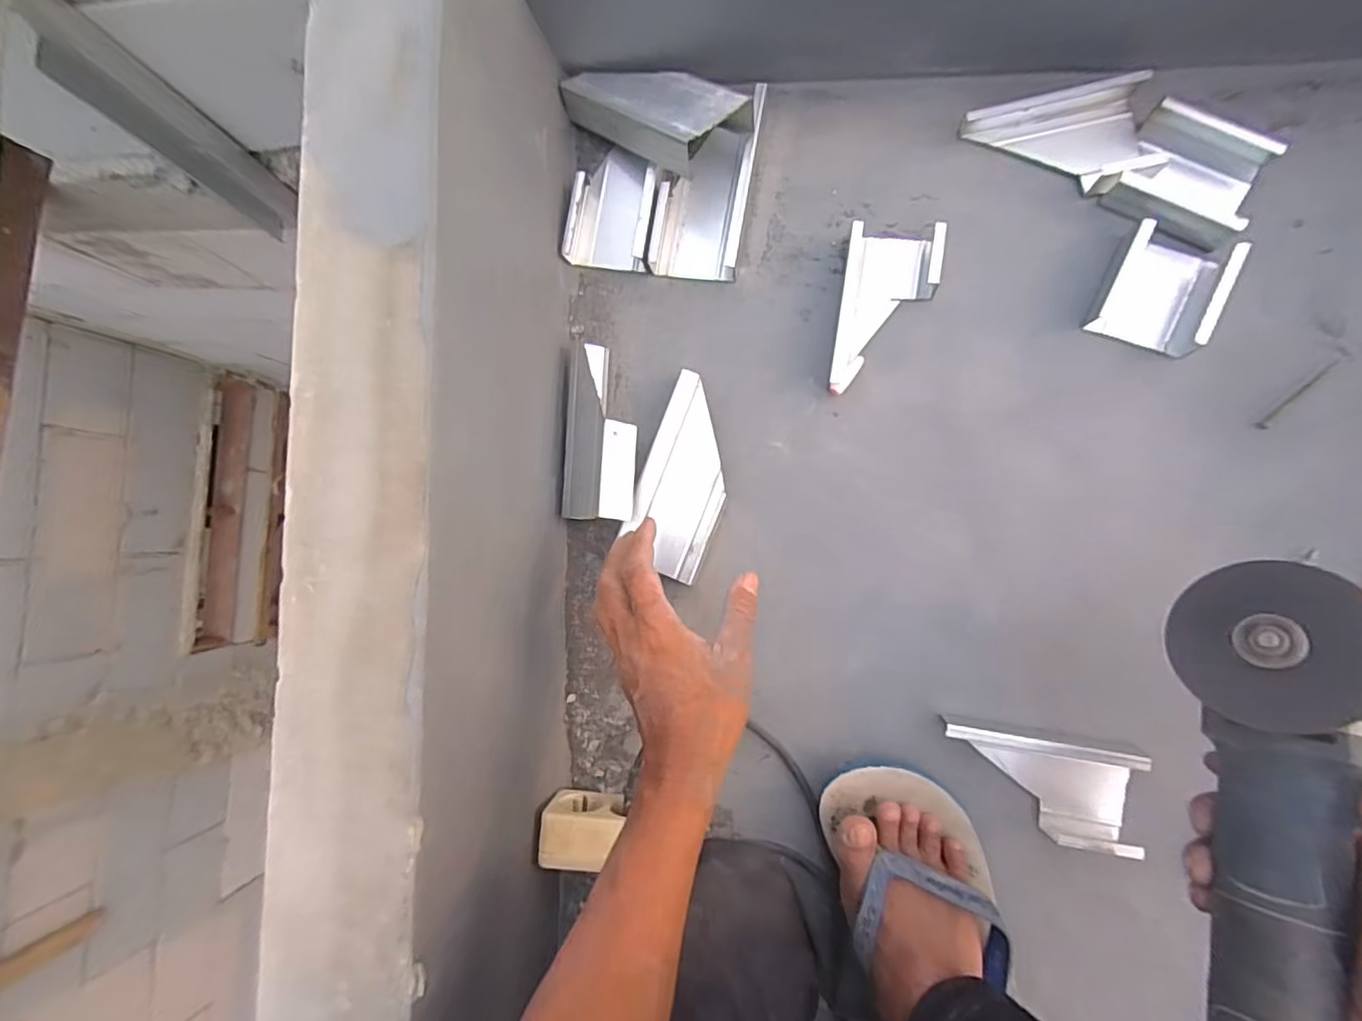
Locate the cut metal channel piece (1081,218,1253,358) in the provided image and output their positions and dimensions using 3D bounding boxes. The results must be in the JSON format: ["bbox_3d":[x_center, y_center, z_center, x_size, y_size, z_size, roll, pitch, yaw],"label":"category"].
[{"bbox_3d":[0.372,-0.172,0.473,0.079,0.035,0.082,24,92,9],"label":"cut metal channel piece"}]

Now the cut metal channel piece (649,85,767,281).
[{"bbox_3d":[0.024,-0.284,0.539,0.075,0.031,0.149,12,90,9],"label":"cut metal channel piece"}]

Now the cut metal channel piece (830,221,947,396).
[{"bbox_3d":[0.169,-0.166,0.508,0.074,0.033,0.137,8,89,9],"label":"cut metal channel piece"}]

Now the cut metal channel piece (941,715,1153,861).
[{"bbox_3d":[0.278,0.209,0.470,0.140,0.035,0.079,13,90,9],"label":"cut metal channel piece"}]

